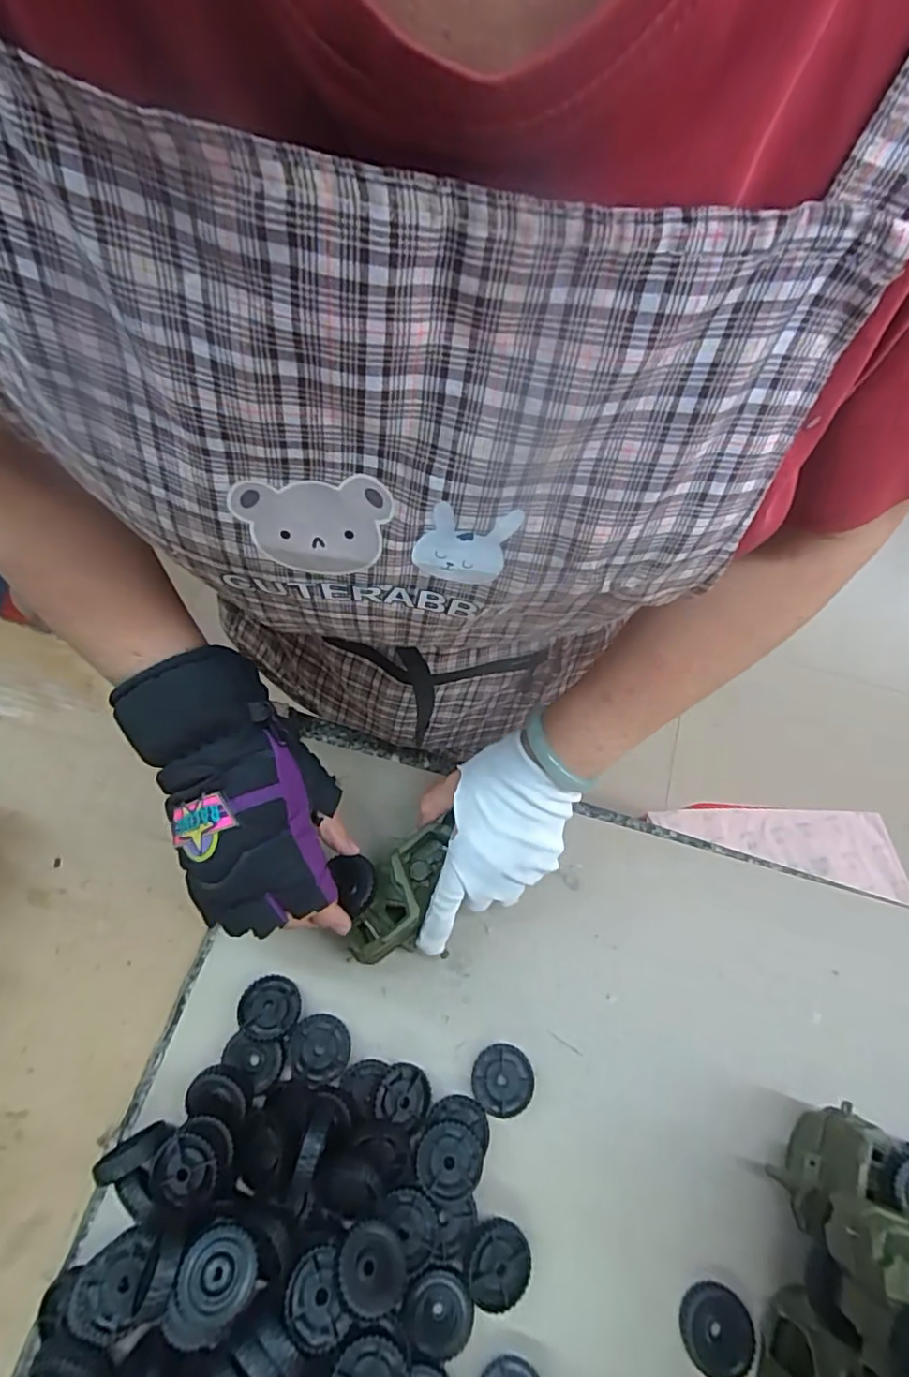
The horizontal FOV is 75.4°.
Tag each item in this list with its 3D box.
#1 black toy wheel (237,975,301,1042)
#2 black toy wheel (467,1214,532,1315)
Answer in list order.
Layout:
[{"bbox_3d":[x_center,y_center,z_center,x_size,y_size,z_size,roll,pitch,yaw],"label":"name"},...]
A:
[{"bbox_3d":[-0.137,0.237,0.437,0.043,0.015,0.040,1,65,-2],"label":"black toy wheel"},{"bbox_3d":[0.028,0.370,0.377,0.044,0.010,0.044,6,66,-13],"label":"black toy wheel"}]

